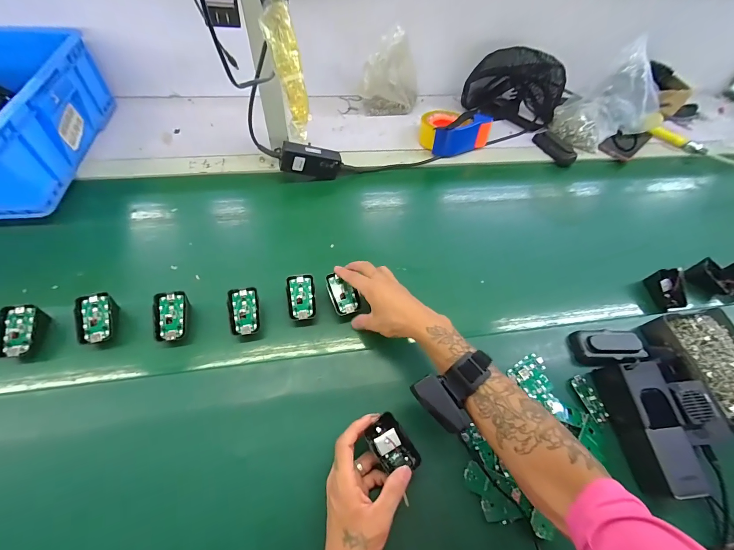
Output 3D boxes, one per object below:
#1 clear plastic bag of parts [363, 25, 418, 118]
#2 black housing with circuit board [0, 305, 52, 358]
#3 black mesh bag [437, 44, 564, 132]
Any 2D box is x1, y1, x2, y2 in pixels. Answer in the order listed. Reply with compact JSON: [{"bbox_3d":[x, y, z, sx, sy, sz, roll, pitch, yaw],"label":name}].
[{"bbox_3d":[0.058,-0.453,0.744,0.135,0.160,0.074,3,58,-3],"label":"clear plastic bag of parts"},{"bbox_3d":[-0.472,0.078,0.436,0.035,0.046,0.066,-2,58,-6],"label":"black housing with circuit board"},{"bbox_3d":[0.363,-0.465,0.788,0.206,0.126,0.160,-18,61,-15],"label":"black mesh bag"}]

